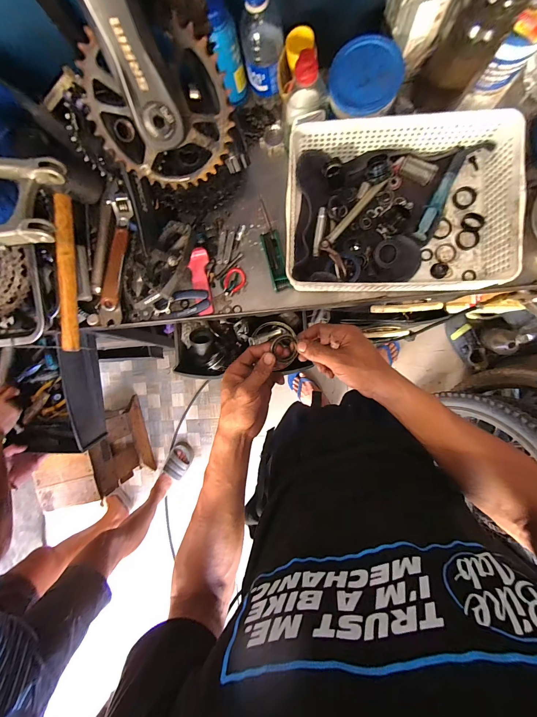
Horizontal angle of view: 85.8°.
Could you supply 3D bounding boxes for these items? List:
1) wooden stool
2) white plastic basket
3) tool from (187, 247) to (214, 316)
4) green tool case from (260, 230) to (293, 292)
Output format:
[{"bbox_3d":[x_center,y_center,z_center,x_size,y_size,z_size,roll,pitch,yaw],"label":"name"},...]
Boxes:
[{"bbox_3d":[-0.750,0.403,1.290,0.258,0.420,0.345,-14,89,7],"label":"wooden stool"},{"bbox_3d":[0.198,-0.233,0.465,0.327,0.083,0.263,2,91,7],"label":"white plastic basket"},{"bbox_3d":[-0.126,-0.143,0.538,0.037,0.013,0.123,-5,91,7],"label":"tool"},{"bbox_3d":[0.014,-0.173,0.517,0.031,0.015,0.103,-15,89,7],"label":"green tool case"}]

